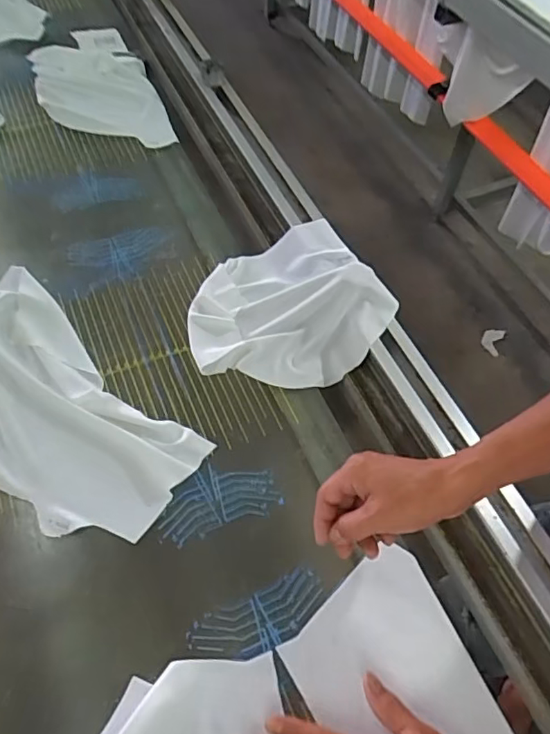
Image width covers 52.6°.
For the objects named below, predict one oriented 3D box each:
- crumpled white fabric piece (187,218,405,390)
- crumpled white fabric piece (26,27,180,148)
[{"bbox_3d":[0.013,-0.077,0.672,0.247,0.051,0.210,-30,63,-22],"label":"crumpled white fabric piece"},{"bbox_3d":[-0.304,-0.482,0.943,0.184,0.027,0.358,-17,59,-15],"label":"crumpled white fabric piece"}]

